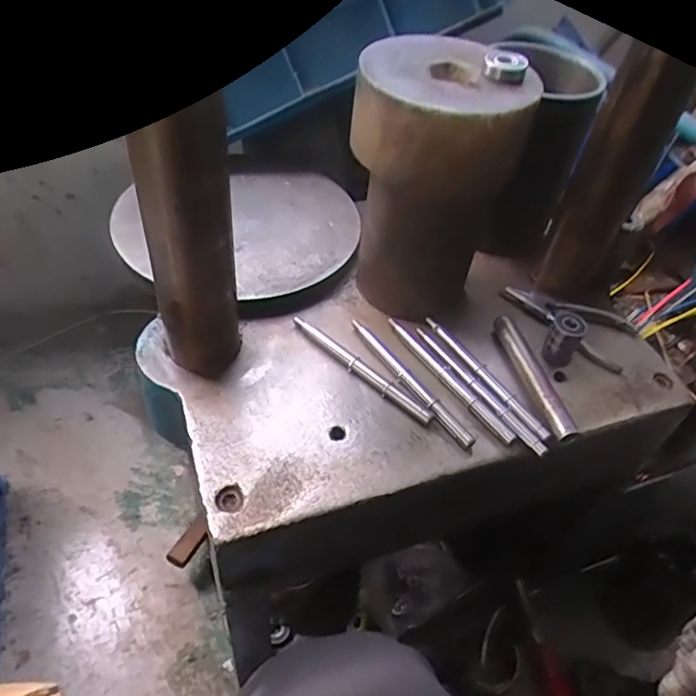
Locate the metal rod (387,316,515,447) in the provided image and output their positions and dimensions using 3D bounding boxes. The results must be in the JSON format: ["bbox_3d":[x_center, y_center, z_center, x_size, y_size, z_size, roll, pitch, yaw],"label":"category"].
[{"bbox_3d":[0.090,0.026,0.522,0.010,0.009,0.159,-26,55,-27],"label":"metal rod"}]

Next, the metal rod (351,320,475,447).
[{"bbox_3d":[0.054,0.026,0.517,0.015,0.009,0.163,-23,54,-25],"label":"metal rod"}]

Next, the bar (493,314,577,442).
[{"bbox_3d":[0.168,0.024,0.526,0.020,0.014,0.142,-6,49,-13],"label":"bar"}]

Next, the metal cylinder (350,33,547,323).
[{"bbox_3d":[0.072,-0.149,0.530,0.132,0.204,0.133,4,47,-4],"label":"metal cylinder"}]

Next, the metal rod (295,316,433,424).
[{"bbox_3d":[0.010,0.017,0.521,0.163,0.007,0.012,36,53,24],"label":"metal rod"}]

